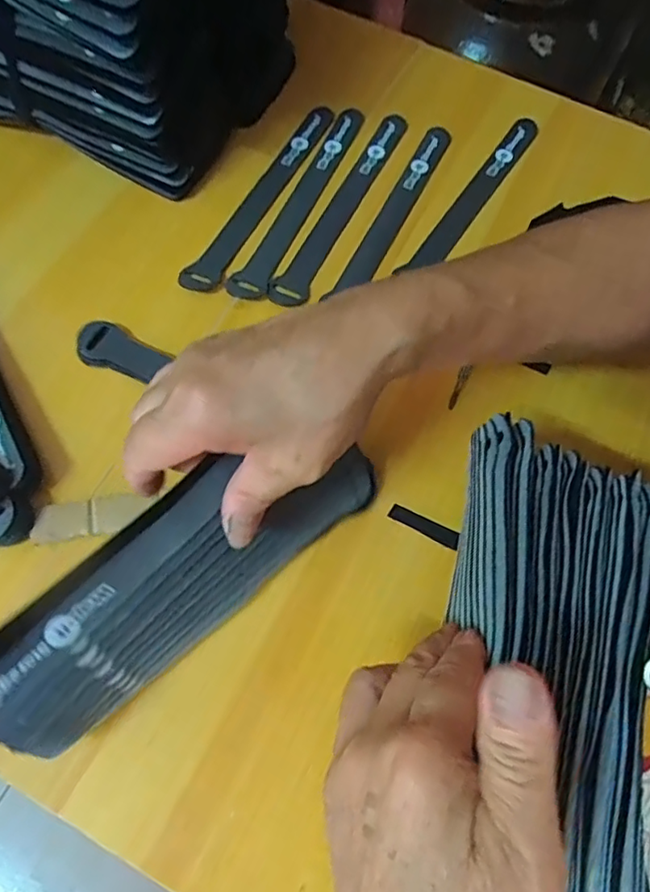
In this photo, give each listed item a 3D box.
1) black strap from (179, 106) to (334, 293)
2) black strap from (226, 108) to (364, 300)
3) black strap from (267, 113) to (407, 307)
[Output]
[{"bbox_3d":[-0.044,-0.178,0.416,0.023,0.010,0.187,25,67,9],"label":"black strap"},{"bbox_3d":[-0.017,-0.175,0.415,0.024,0.008,0.186,19,67,13],"label":"black strap"},{"bbox_3d":[0.013,-0.172,0.417,0.024,0.010,0.191,24,67,9],"label":"black strap"}]

